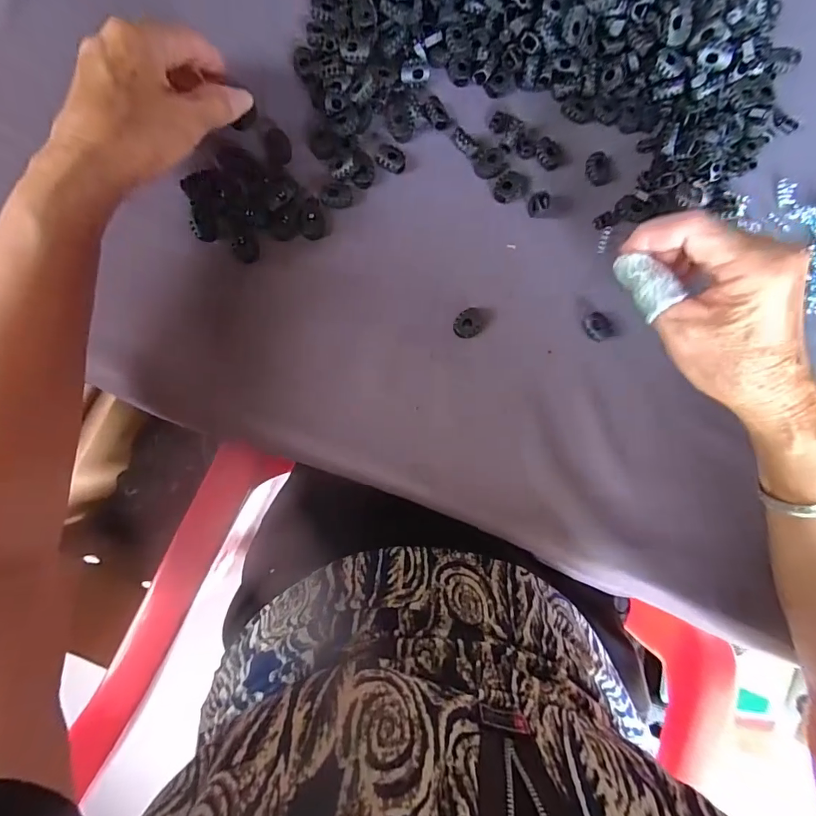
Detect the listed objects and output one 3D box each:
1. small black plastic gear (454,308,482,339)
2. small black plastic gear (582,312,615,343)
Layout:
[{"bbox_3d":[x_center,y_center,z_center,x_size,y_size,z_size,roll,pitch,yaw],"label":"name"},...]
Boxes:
[{"bbox_3d":[0.044,-0.061,0.314,0.019,0.004,0.023,44,84,0],"label":"small black plastic gear"},{"bbox_3d":[0.138,-0.060,0.318,0.017,0.014,0.021,-24,88,-6],"label":"small black plastic gear"}]

